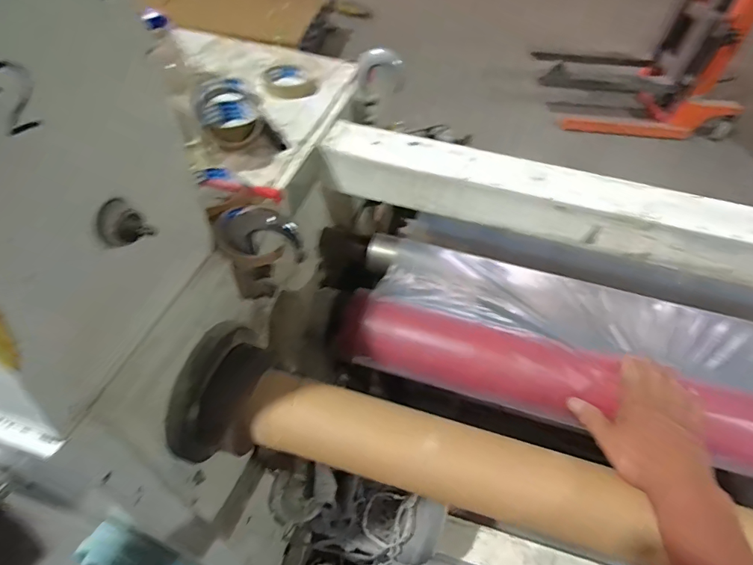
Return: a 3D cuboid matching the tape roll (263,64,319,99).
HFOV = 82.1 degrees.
[{"bbox_3d":[-0.147,-0.342,0.738,0.087,0.021,0.090,-6,51,-10],"label":"tape roll"}]

